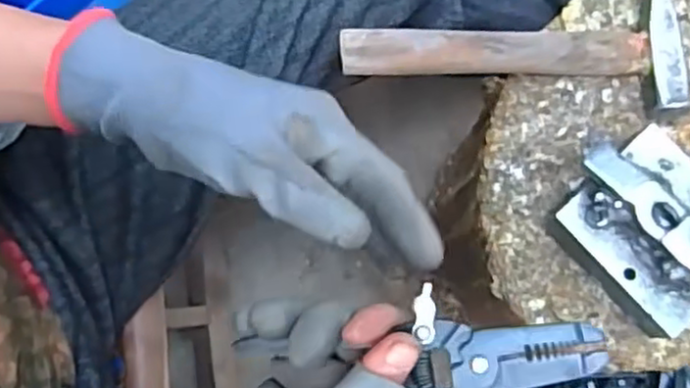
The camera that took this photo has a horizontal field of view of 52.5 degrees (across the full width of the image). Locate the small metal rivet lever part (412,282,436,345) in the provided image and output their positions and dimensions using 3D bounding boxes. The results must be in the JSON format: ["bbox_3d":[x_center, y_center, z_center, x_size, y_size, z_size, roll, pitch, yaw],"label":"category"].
[{"bbox_3d":[0.033,0.049,0.287,0.009,0.005,0.024,0,83,0],"label":"small metal rivet lever part"}]

